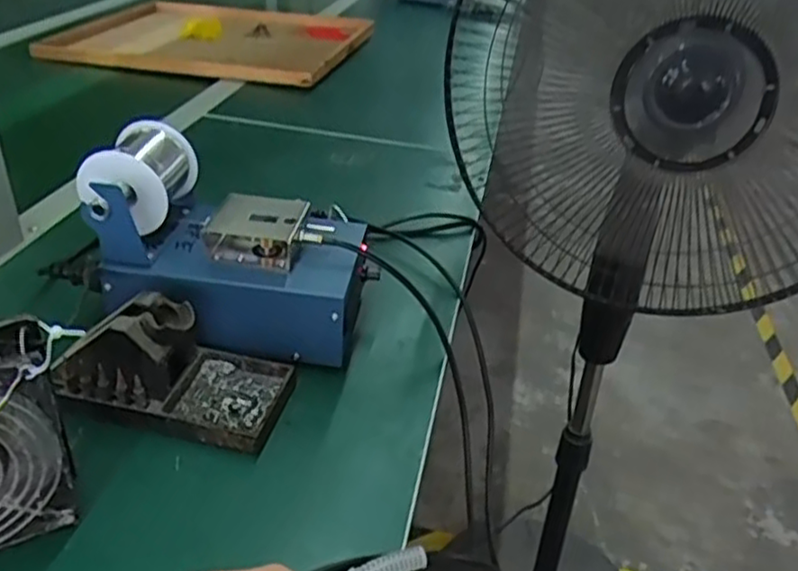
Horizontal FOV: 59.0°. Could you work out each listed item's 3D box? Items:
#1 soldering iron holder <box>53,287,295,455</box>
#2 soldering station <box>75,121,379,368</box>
[{"bbox_3d":[-0.147,0.052,0.476,0.139,0.077,0.079,9,33,6],"label":"soldering iron holder"},{"bbox_3d":[-0.125,-0.030,0.536,0.201,0.124,0.115,9,33,6],"label":"soldering station"}]

